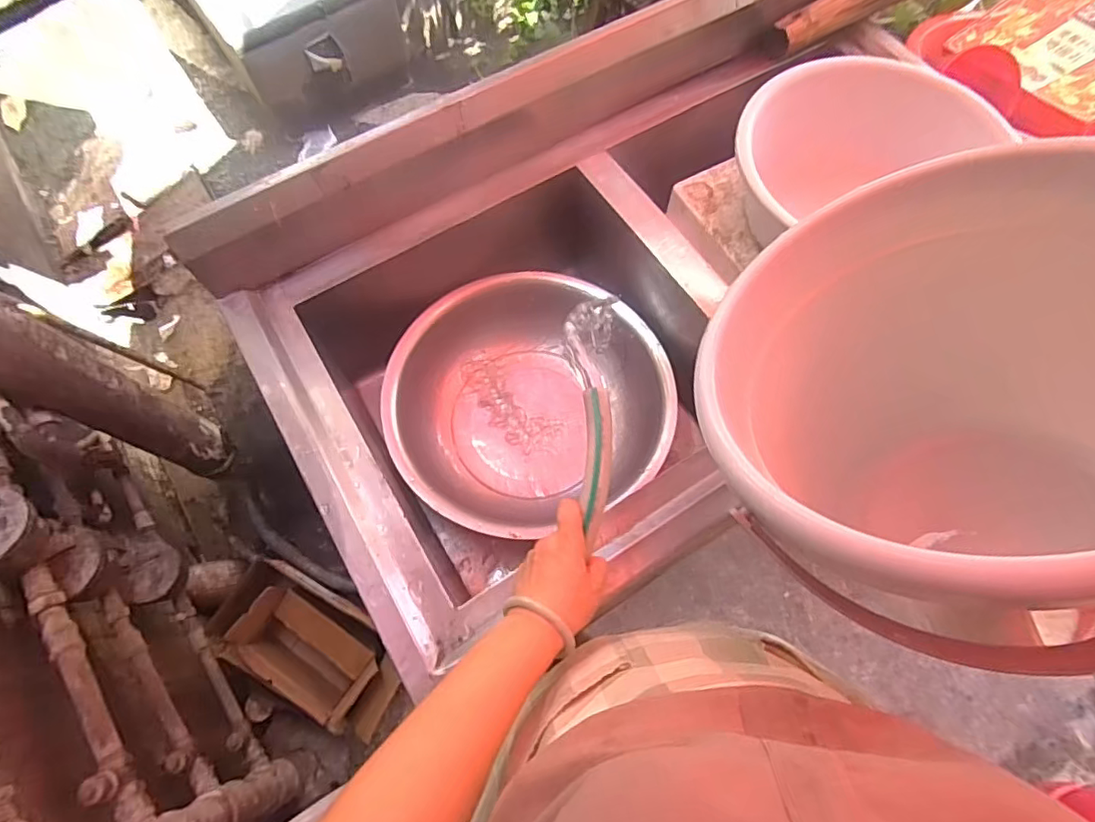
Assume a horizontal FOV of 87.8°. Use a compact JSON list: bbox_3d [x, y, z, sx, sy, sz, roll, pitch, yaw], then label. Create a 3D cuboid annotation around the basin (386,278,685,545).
[{"bbox_3d":[-0.029,-0.015,0.847,0.389,0.126,0.366,0,70,0],"label":"basin"}]

